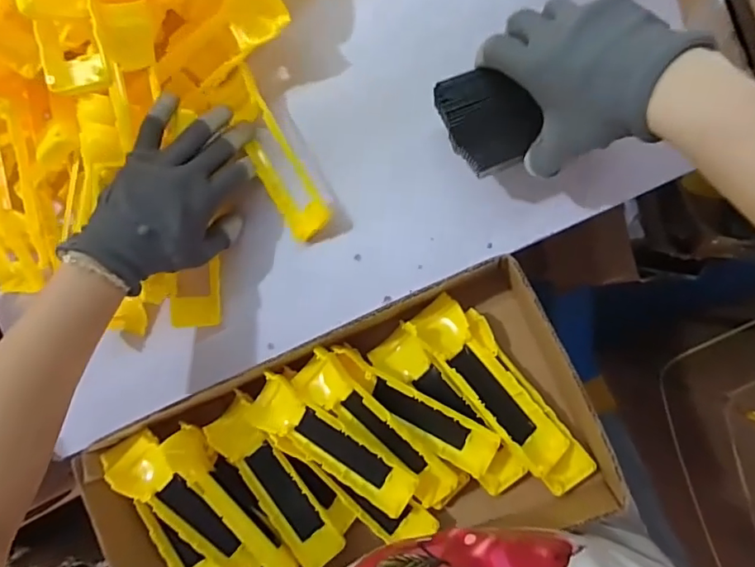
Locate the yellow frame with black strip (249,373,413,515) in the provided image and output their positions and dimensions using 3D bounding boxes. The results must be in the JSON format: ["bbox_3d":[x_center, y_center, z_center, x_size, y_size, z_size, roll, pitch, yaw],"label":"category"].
[{"bbox_3d":[-0.042,0.142,0.456,0.158,0.032,0.047,32,94,8],"label":"yellow frame with black strip"}]

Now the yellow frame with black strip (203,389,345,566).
[{"bbox_3d":[-0.099,0.185,0.476,0.059,0.028,0.166,-39,84,6],"label":"yellow frame with black strip"}]

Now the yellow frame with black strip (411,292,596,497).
[{"bbox_3d":[0.104,0.090,0.431,0.050,0.030,0.185,-41,84,6],"label":"yellow frame with black strip"}]

